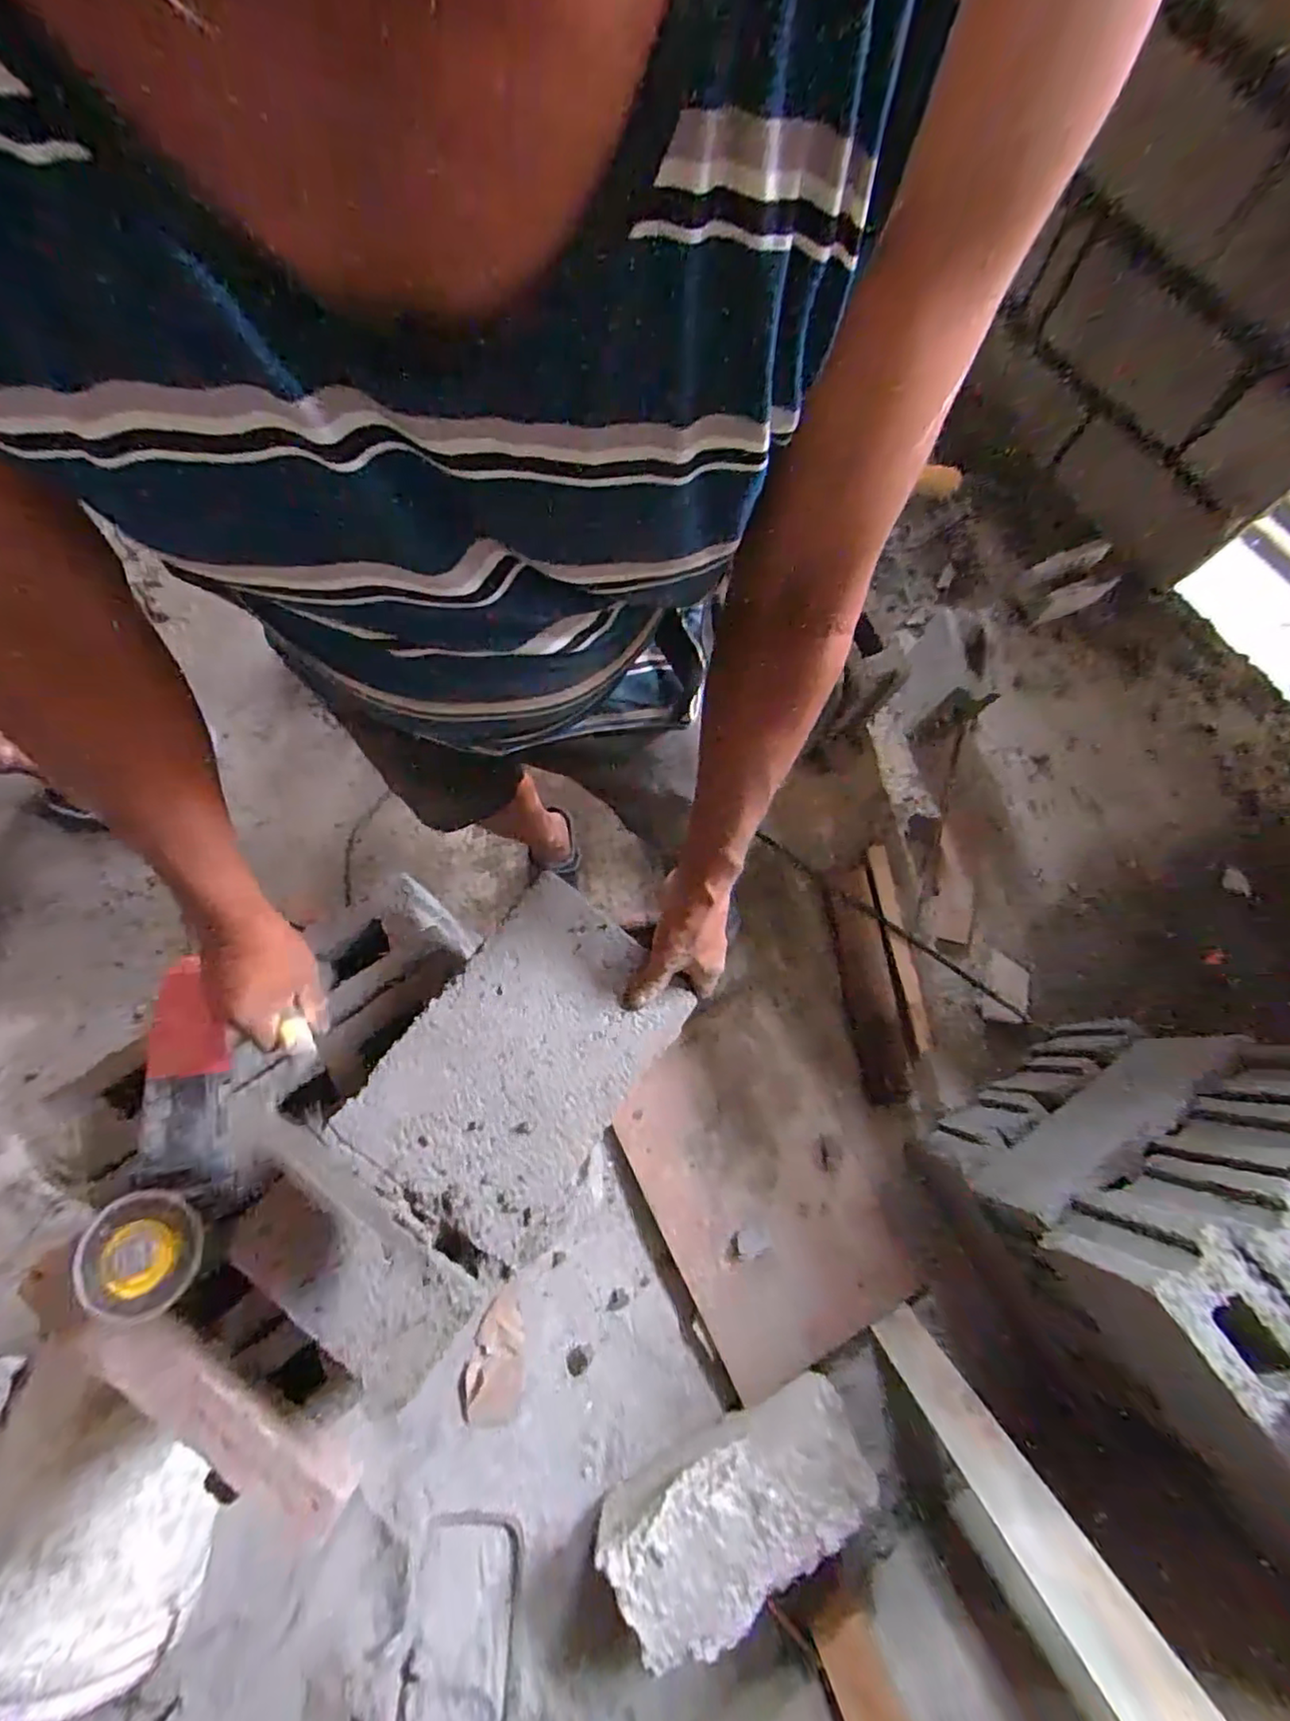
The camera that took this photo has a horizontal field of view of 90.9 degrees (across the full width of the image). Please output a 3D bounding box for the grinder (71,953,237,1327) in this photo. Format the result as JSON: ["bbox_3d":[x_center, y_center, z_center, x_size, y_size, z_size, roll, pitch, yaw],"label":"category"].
[{"bbox_3d":[-0.422,0.231,0.557,0.082,0.077,0.273,-9,76,-3],"label":"grinder"}]

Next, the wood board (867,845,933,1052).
[{"bbox_3d":[0.497,0.163,1.246,0.038,0.016,0.402,-7,75,-3],"label":"wood board"}]

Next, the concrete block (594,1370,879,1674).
[{"bbox_3d":[0.133,0.935,0.928,0.390,0.185,0.136,-26,77,-7],"label":"concrete block"}]

